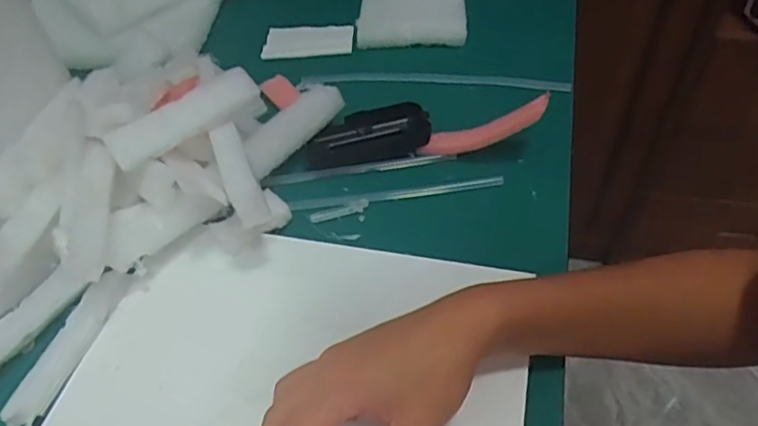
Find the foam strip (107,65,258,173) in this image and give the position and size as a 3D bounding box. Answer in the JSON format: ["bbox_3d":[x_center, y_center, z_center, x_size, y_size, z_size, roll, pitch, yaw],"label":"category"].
[{"bbox_3d":[-0.145,-0.072,0.444,0.115,0.029,0.023,-31,53,-21],"label":"foam strip"}]

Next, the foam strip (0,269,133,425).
[{"bbox_3d":[-0.216,0.091,0.415,0.026,0.011,0.119,11,51,15],"label":"foam strip"}]

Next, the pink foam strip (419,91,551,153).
[{"bbox_3d":[0.091,-0.072,0.505,0.115,0.022,0.024,-18,39,35],"label":"pink foam strip"}]

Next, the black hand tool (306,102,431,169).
[{"bbox_3d":[-0.010,-0.071,0.537,0.109,0.027,0.047,-9,48,-2],"label":"black hand tool"}]

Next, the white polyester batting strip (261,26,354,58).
[{"bbox_3d":[-0.079,-0.196,0.669,0.099,0.011,0.055,-3,55,0],"label":"white polyester batting strip"}]

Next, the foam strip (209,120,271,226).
[{"bbox_3d":[-0.103,-0.031,0.431,0.022,0.015,0.100,-20,50,-12],"label":"foam strip"}]

